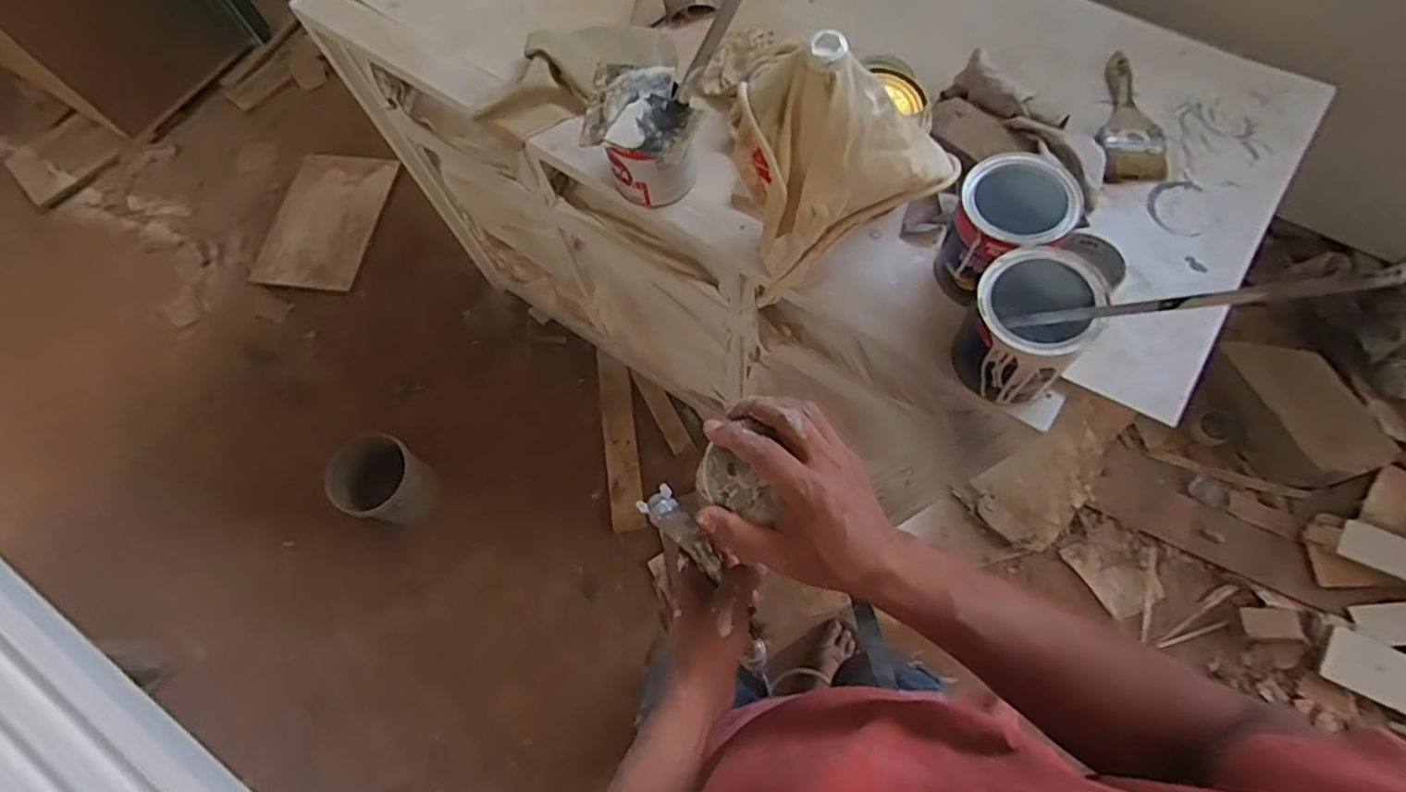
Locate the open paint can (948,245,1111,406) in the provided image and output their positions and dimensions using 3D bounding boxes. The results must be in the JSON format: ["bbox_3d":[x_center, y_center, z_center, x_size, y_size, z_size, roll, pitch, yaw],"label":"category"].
[{"bbox_3d":[0.305,-0.065,0.611,0.102,0.135,0.100,-1,69,2],"label":"open paint can"}]

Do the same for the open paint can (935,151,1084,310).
[{"bbox_3d":[0.309,-0.168,0.659,0.106,0.126,0.122,40,76,16],"label":"open paint can"}]

